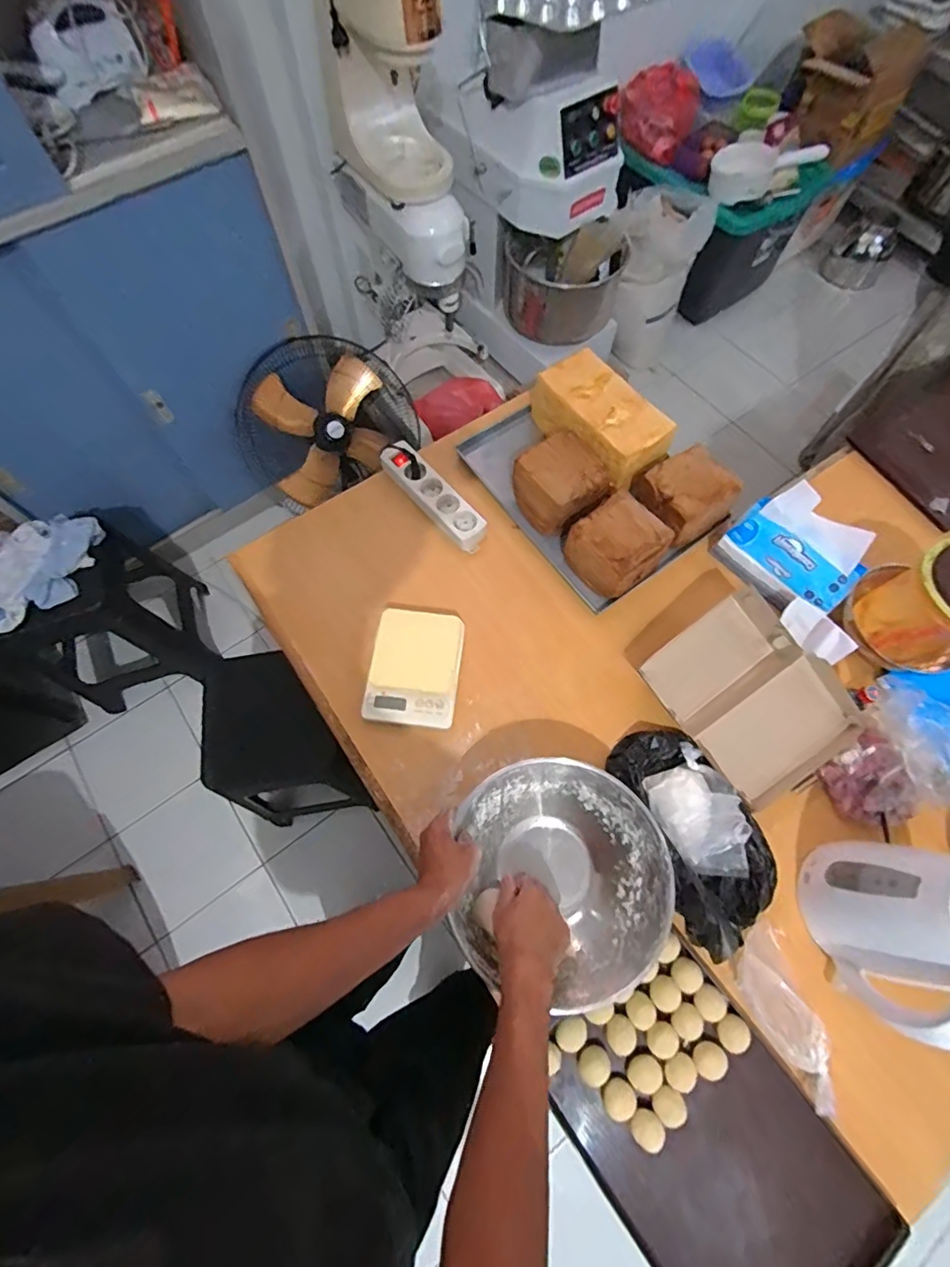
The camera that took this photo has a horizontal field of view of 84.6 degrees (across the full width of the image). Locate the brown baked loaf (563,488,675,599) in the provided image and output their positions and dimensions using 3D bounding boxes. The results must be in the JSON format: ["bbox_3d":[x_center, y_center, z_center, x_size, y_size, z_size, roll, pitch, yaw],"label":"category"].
[{"bbox_3d":[0.211,-0.125,0.811,0.140,0.108,0.115,-38,73,-13],"label":"brown baked loaf"}]

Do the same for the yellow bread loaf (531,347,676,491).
[{"bbox_3d":[0.208,-0.364,0.883,0.140,0.094,0.245,-37,73,-13],"label":"yellow bread loaf"}]

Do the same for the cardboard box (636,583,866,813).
[{"bbox_3d":[0.390,0.088,0.747,0.206,0.048,0.254,-39,80,3],"label":"cardboard box"}]

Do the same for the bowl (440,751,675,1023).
[{"bbox_3d":[0.102,0.293,0.637,0.241,0.091,0.248,0,69,0],"label":"bowl"}]

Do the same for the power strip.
[{"bbox_3d":[-0.072,-0.232,0.879,0.062,0.042,0.234,-40,74,-14],"label":"power strip"}]

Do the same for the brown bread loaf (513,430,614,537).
[{"bbox_3d":[0.132,-0.235,0.848,0.139,0.106,0.116,-34,72,-12],"label":"brown bread loaf"}]

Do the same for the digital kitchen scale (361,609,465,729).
[{"bbox_3d":[-0.088,0.050,0.769,0.126,0.029,0.165,6,69,3],"label":"digital kitchen scale"}]

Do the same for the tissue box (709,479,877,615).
[{"bbox_3d":[0.484,-0.121,0.788,0.119,0.096,0.181,-36,73,-13],"label":"tissue box"}]

